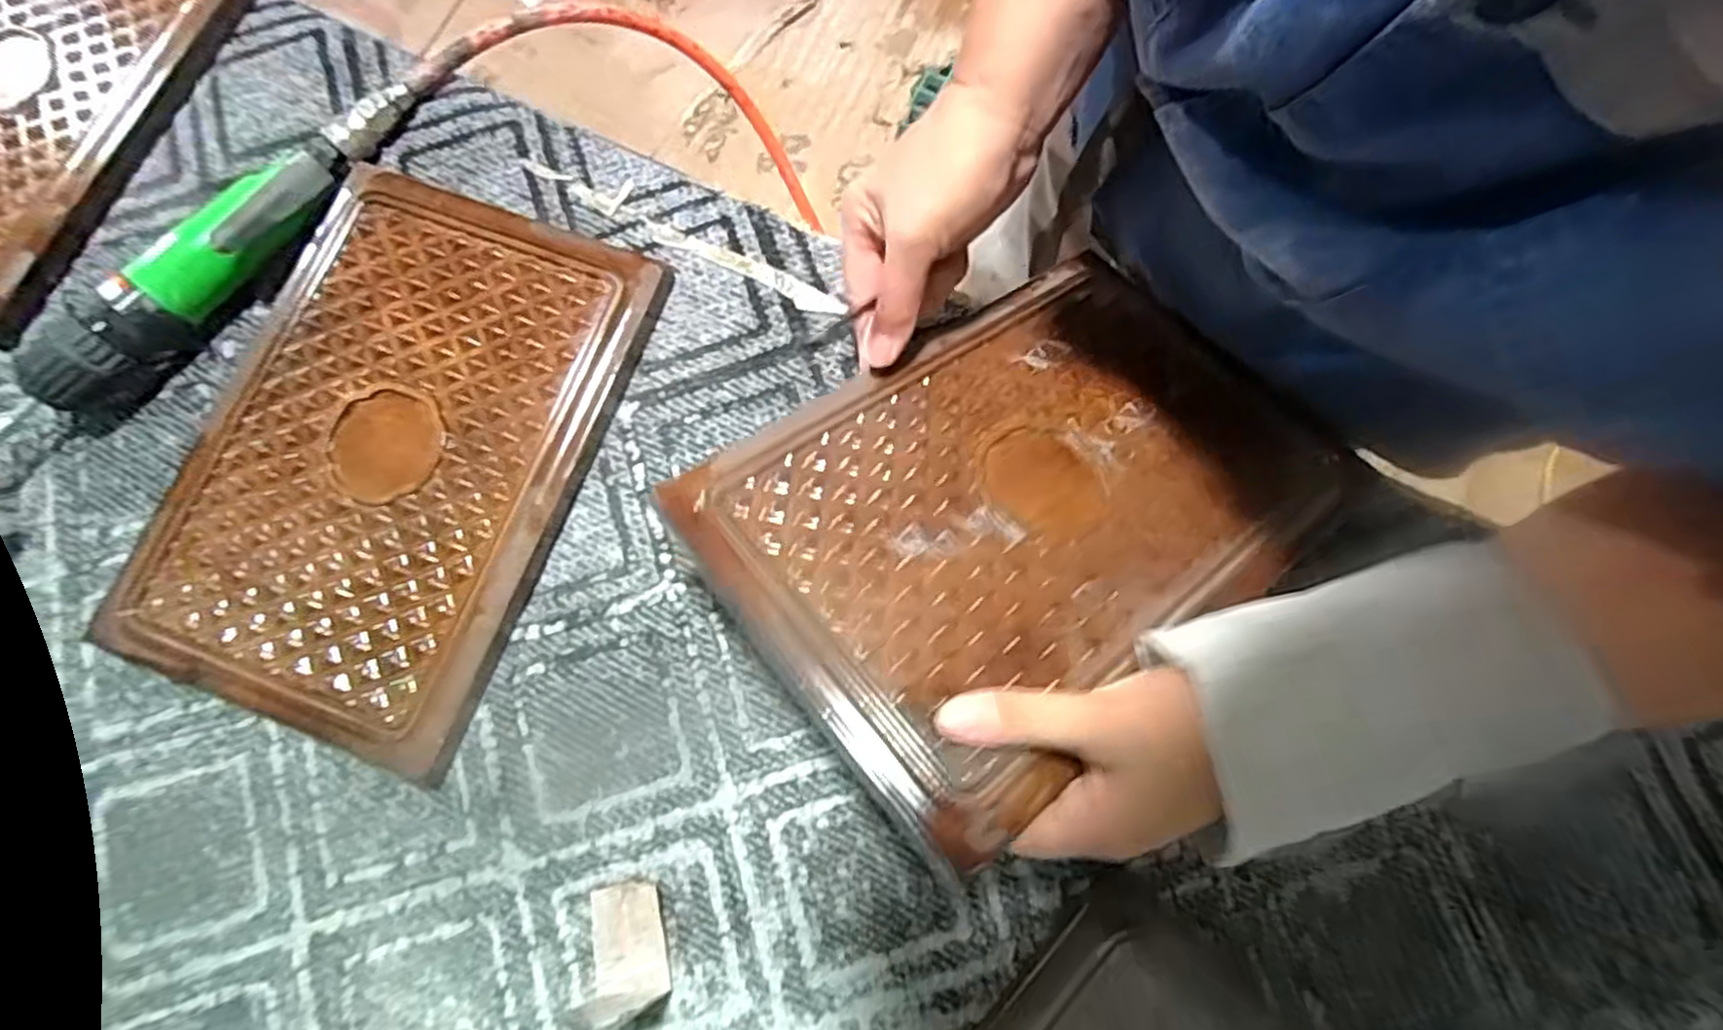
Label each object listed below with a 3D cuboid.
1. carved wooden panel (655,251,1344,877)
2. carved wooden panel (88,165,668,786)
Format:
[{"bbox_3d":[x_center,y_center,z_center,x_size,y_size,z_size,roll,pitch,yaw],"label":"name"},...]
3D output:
[{"bbox_3d":[0.082,-0.014,0.372,0.289,0.011,0.203,-33,68,-24],"label":"carved wooden panel"},{"bbox_3d":[-0.265,-0.038,0.435,0.207,0.022,0.309,19,78,5],"label":"carved wooden panel"}]

